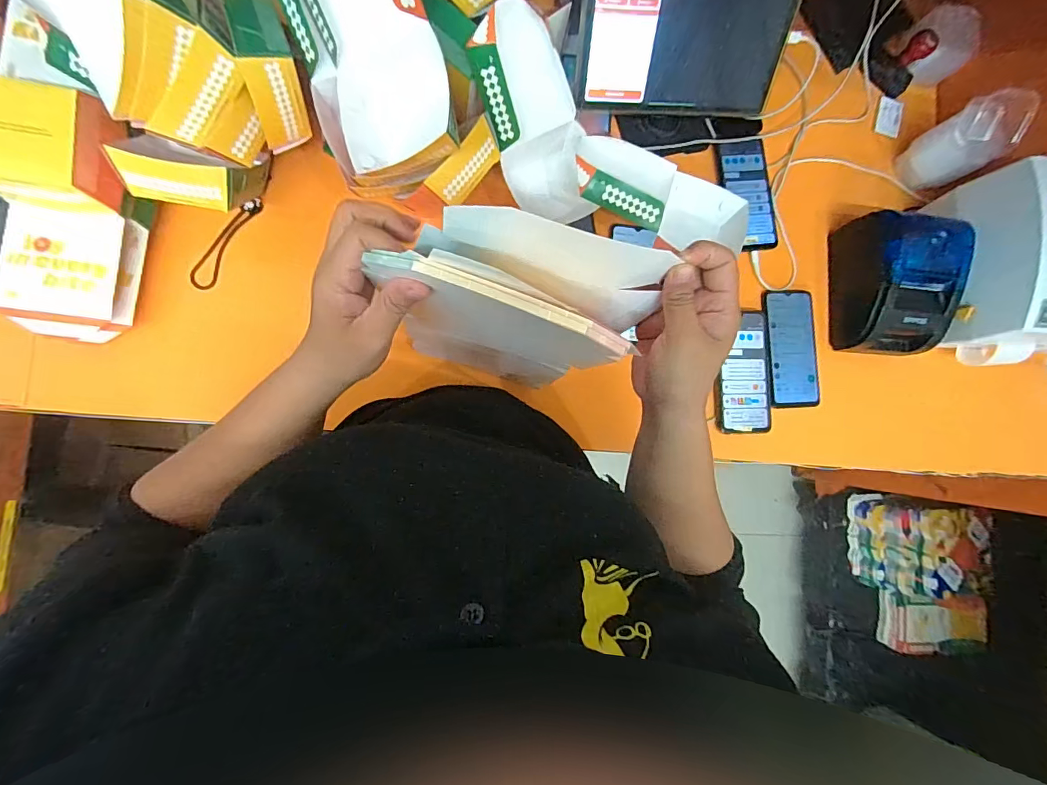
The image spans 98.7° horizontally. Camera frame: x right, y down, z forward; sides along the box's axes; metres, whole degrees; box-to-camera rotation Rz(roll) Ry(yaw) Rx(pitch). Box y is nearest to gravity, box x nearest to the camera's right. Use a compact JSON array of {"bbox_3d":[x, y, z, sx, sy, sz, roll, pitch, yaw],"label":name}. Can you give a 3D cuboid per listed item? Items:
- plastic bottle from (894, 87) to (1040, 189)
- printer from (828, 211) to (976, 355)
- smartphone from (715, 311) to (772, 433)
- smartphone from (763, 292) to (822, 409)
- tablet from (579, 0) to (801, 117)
[{"bbox_3d":[0.620,-0.352,0.642,0.076,0.128,0.084,-25,90,-9],"label":"plastic bottle"},{"bbox_3d":[0.518,-0.149,0.616,0.123,0.099,0.181,2,86,-8],"label":"printer"},{"bbox_3d":[0.308,-0.028,0.624,0.076,0.010,0.167,0,86,-8],"label":"smartphone"},{"bbox_3d":[0.382,-0.064,0.636,0.073,0.015,0.166,-3,87,-8],"label":"smartphone"},{"bbox_3d":[0.193,-0.425,0.527,0.248,0.166,0.013,-2,43,-7],"label":"tablet"}]

